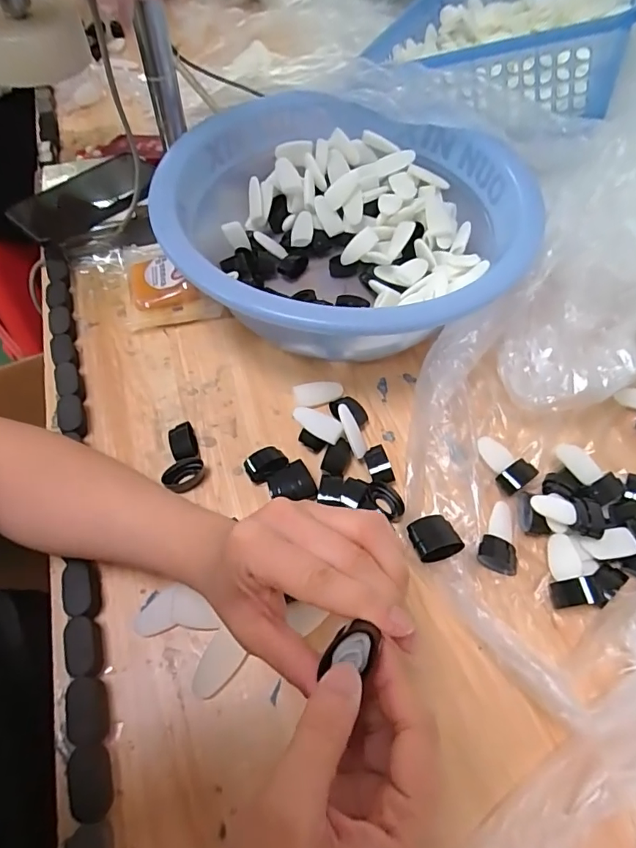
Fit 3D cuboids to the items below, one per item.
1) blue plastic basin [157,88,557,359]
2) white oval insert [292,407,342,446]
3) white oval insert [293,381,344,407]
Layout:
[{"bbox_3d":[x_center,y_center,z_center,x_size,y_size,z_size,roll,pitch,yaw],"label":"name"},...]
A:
[{"bbox_3d":[0.030,-0.188,0.470,0.321,0.114,0.333,1,59,-1],"label":"blue plastic basin"},{"bbox_3d":[0.000,-0.001,0.396,0.043,0.006,0.019,33,80,15],"label":"white oval insert"},{"bbox_3d":[0.000,-0.028,0.438,0.044,0.005,0.022,-5,59,-4],"label":"white oval insert"}]

